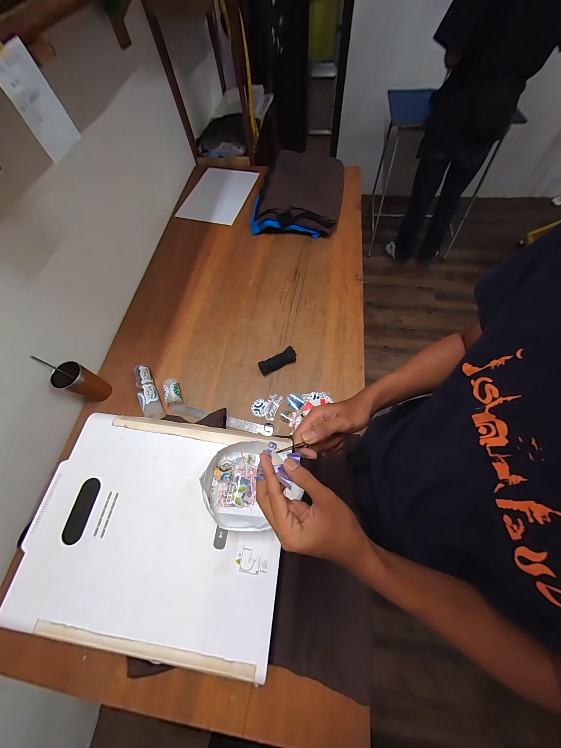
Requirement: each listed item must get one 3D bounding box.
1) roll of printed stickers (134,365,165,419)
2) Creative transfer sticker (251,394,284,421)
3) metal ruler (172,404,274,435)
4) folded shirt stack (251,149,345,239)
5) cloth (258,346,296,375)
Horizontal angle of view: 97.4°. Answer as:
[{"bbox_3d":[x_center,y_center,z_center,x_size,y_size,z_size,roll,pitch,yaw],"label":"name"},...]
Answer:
[{"bbox_3d":[-0.416,0.058,0.775,0.053,0.039,0.197,-25,67,-9],"label":"roll of printed stickers"},{"bbox_3d":[-0.044,0.096,0.765,0.081,0.005,0.084,18,70,12],"label":"Creative transfer sticker"},{"bbox_3d":[-0.180,0.139,0.753,0.322,0.008,0.036,10,65,7],"label":"metal ruler"},{"bbox_3d":[0.084,-0.831,1.130,0.367,0.099,0.512,6,65,6],"label":"folded shirt stack"},{"bbox_3d":[-0.009,-0.043,0.812,0.123,0.029,0.046,-25,70,-9],"label":"cloth"}]

